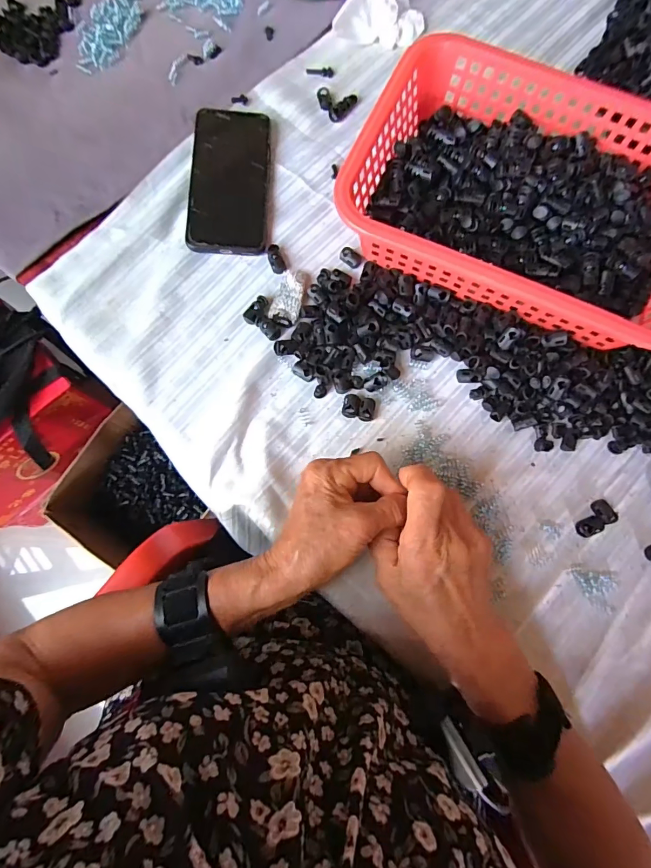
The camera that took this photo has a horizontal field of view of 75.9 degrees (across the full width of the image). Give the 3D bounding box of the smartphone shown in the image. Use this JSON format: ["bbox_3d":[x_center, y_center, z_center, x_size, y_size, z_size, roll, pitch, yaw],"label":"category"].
[{"bbox_3d":[-0.095,-0.256,0.419,0.076,0.016,0.165,1,78,1],"label":"smartphone"}]

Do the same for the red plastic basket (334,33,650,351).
[{"bbox_3d":[0.181,-0.211,0.377,0.300,0.078,0.203,25,79,5],"label":"red plastic basket"}]

